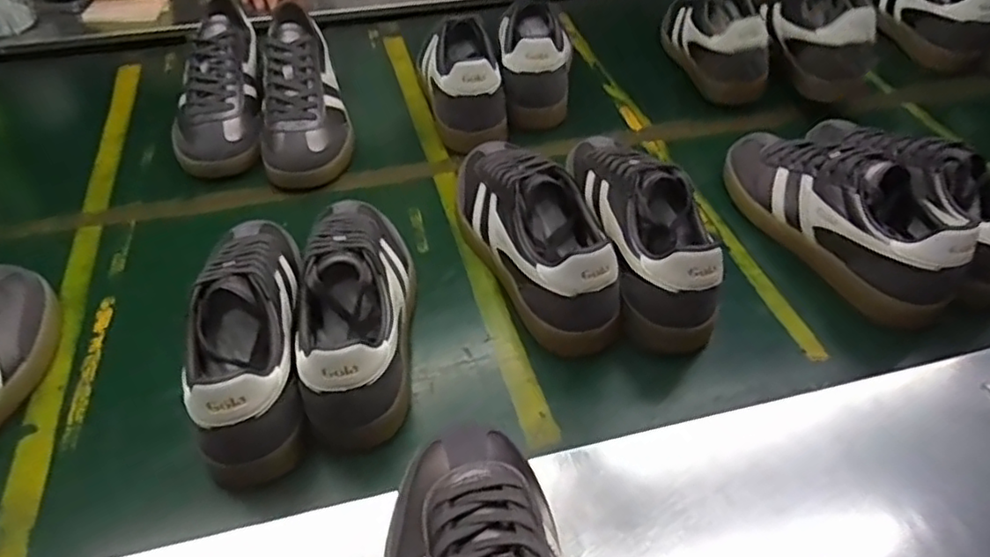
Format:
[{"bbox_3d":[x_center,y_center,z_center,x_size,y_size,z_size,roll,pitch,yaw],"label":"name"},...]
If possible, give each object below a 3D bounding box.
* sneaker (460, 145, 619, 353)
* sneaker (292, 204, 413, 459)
[{"bbox_3d":[0.034,-0.056,0.567,0.090,0.092,0.249,-17,49,-19],"label":"sneaker"},{"bbox_3d":[-0.109,0.008,0.507,0.085,0.087,0.234,-2,46,-5],"label":"sneaker"}]

